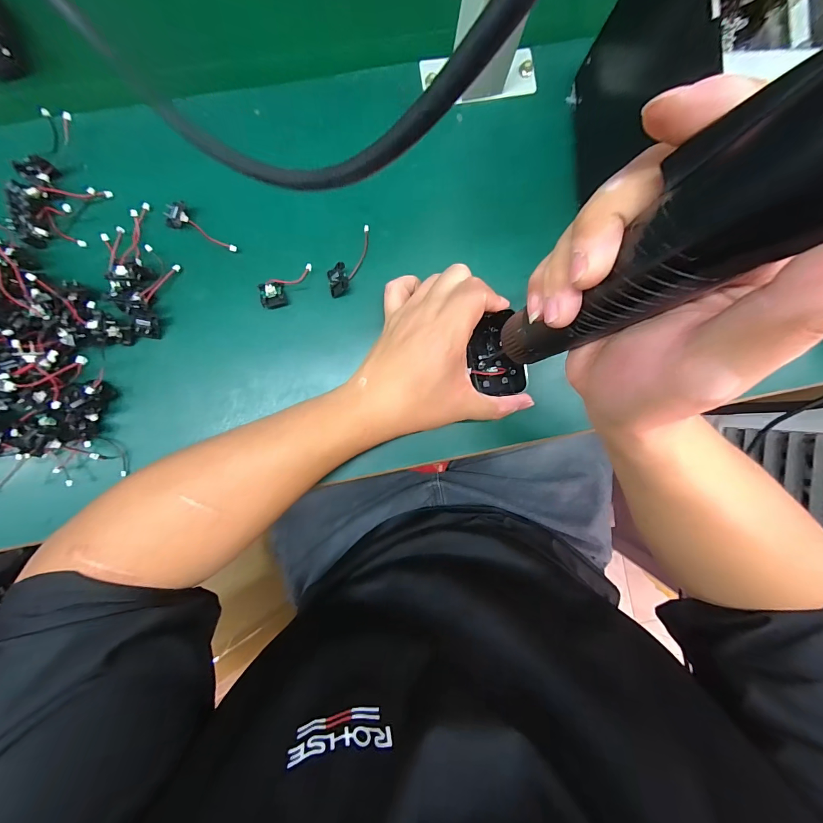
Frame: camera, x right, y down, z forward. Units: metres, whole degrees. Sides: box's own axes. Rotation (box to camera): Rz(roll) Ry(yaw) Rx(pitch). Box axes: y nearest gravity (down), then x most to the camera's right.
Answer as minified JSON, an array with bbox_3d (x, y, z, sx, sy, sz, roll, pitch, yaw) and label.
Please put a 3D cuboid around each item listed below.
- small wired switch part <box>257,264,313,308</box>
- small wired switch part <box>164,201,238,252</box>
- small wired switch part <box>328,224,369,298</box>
[{"bbox_3d":[-0.106,-0.105,0.317,0.049,0.015,0.023,-21,93,-3],"label":"small wired switch part"},{"bbox_3d":[-0.175,-0.156,0.311,0.060,0.007,0.021,21,90,-4],"label":"small wired switch part"},{"bbox_3d":[-0.054,-0.132,0.319,0.019,0.017,0.068,28,90,-4],"label":"small wired switch part"}]

